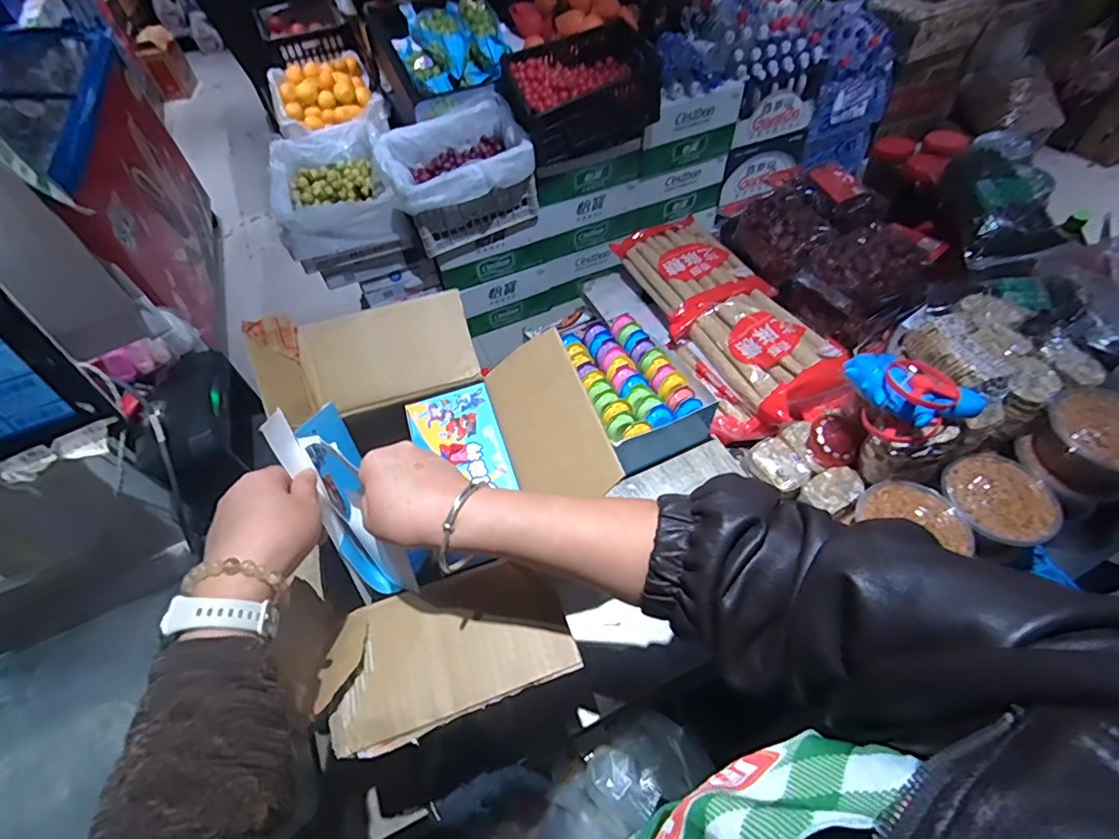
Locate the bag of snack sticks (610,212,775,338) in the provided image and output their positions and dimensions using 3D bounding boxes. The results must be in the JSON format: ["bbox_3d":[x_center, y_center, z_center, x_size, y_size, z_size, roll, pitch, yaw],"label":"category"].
[{"bbox_3d":[0.230,-0.263,0.917,0.200,0.050,0.302,-21,54,-11],"label":"bag of snack sticks"}]

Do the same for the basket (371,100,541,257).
[{"bbox_3d":[-0.313,-0.765,1.674,0.448,0.286,0.331,-21,54,-11],"label":"basket"}]

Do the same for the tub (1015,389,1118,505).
[{"bbox_3d":[0.596,0.029,0.578,0.103,0.074,0.106,-2,53,3],"label":"tub"}]

